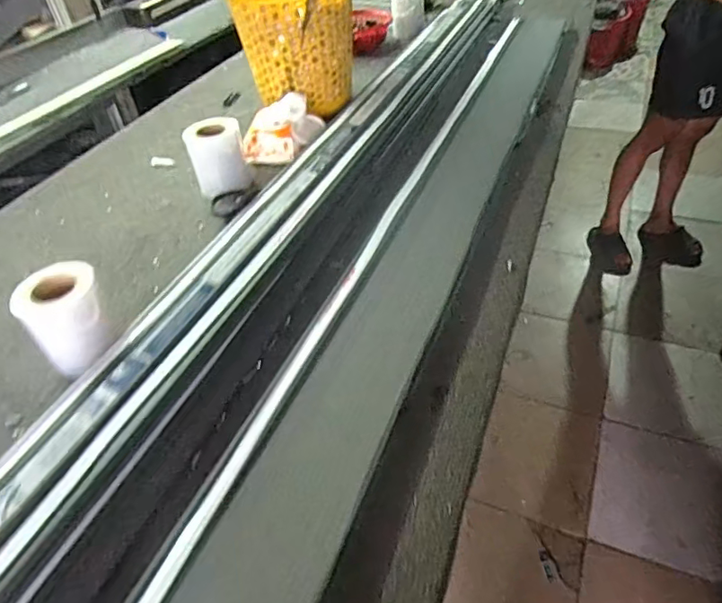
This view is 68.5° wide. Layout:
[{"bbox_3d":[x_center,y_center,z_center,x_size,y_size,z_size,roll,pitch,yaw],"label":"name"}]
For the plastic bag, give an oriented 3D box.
[{"bbox_3d":[-0.137,-0.314,0.958,0.110,0.054,0.156,12,47,19],"label":"plastic bag"}]

